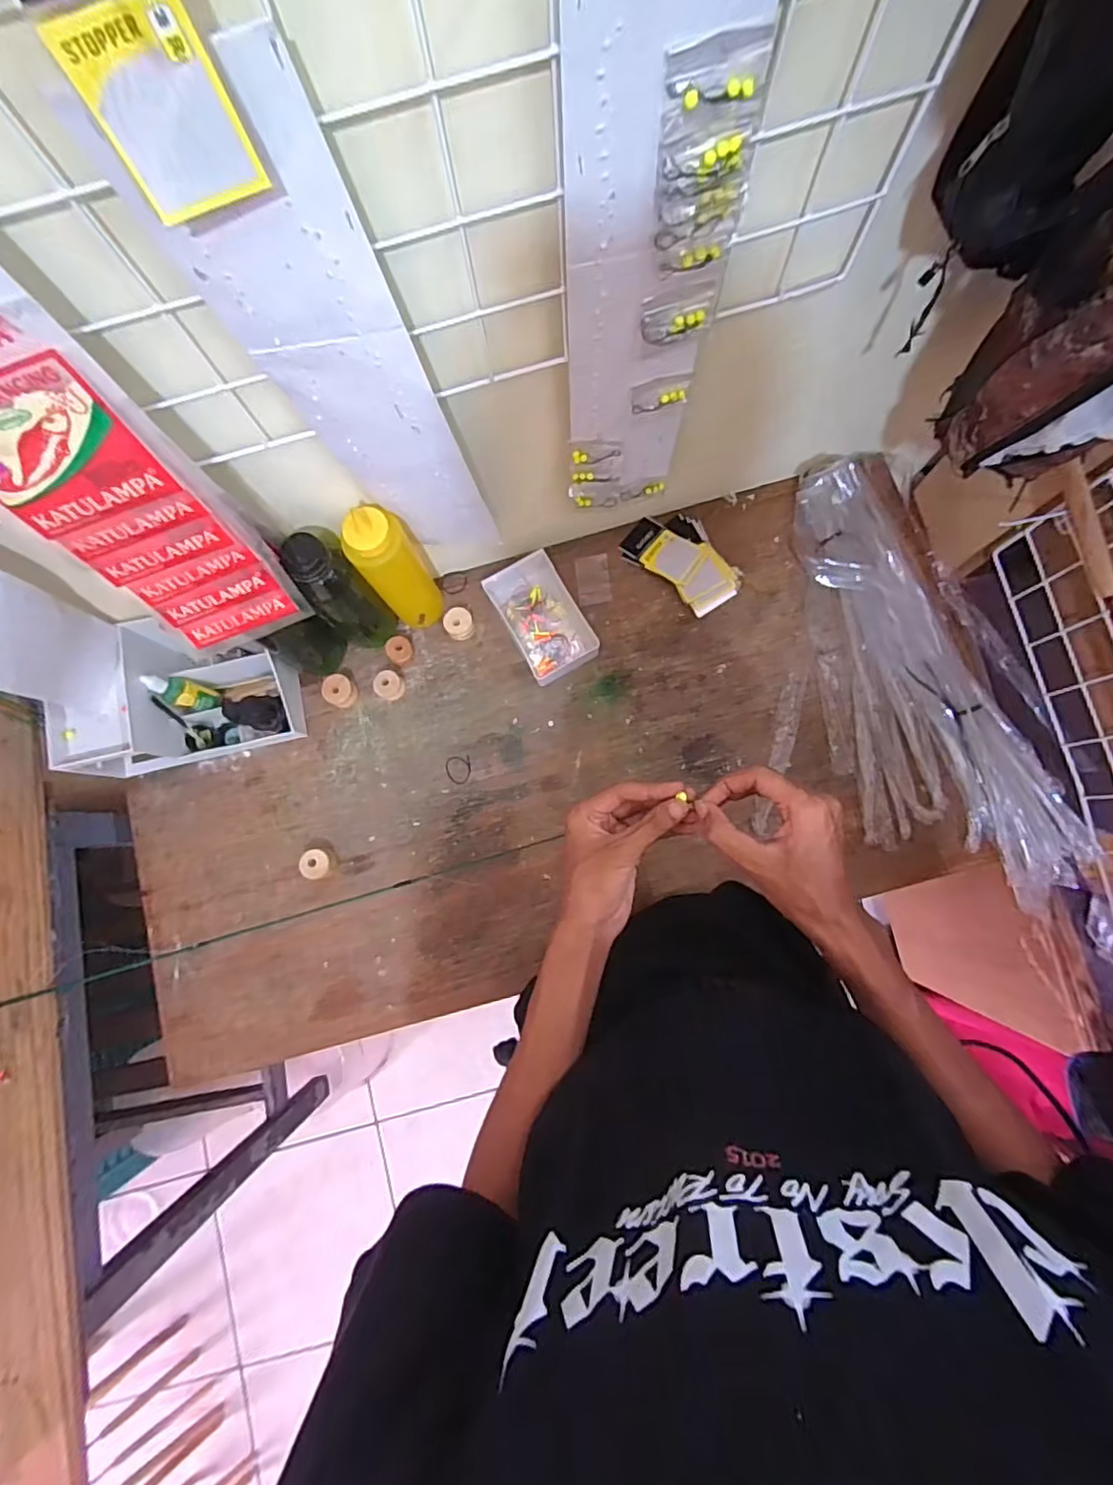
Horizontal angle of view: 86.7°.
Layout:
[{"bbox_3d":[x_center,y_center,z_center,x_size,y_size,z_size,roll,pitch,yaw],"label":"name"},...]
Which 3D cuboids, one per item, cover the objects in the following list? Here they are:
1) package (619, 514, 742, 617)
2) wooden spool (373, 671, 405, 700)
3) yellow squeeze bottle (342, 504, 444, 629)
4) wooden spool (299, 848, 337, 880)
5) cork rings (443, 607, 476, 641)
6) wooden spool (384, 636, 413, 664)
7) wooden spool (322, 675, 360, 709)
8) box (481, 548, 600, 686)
[{"bbox_3d":[0.153,-0.219,0.701,0.141,0.028,0.084,43,86,8],"label":"package"},{"bbox_3d":[-0.197,-0.067,0.694,0.030,0.026,0.031,0,81,3],"label":"wooden spool"},{"bbox_3d":[-0.167,-0.178,0.621,0.064,0.190,0.054,-37,81,-3],"label":"yellow squeeze bottle"},{"bbox_3d":[-0.270,0.138,0.668,0.033,0.029,0.034,0,81,3],"label":"wooden spool"},{"bbox_3d":[-0.116,-0.142,0.704,0.032,0.030,0.031,-1,81,3],"label":"cork rings"},{"bbox_3d":[-0.187,-0.111,0.701,0.030,0.024,0.032,0,81,3],"label":"wooden spool"},{"bbox_3d":[-0.256,-0.061,0.696,0.037,0.028,0.033,32,84,7],"label":"wooden spool"},{"bbox_3d":[-0.017,-0.148,0.698,0.082,0.029,0.141,-30,81,-2],"label":"box"}]

